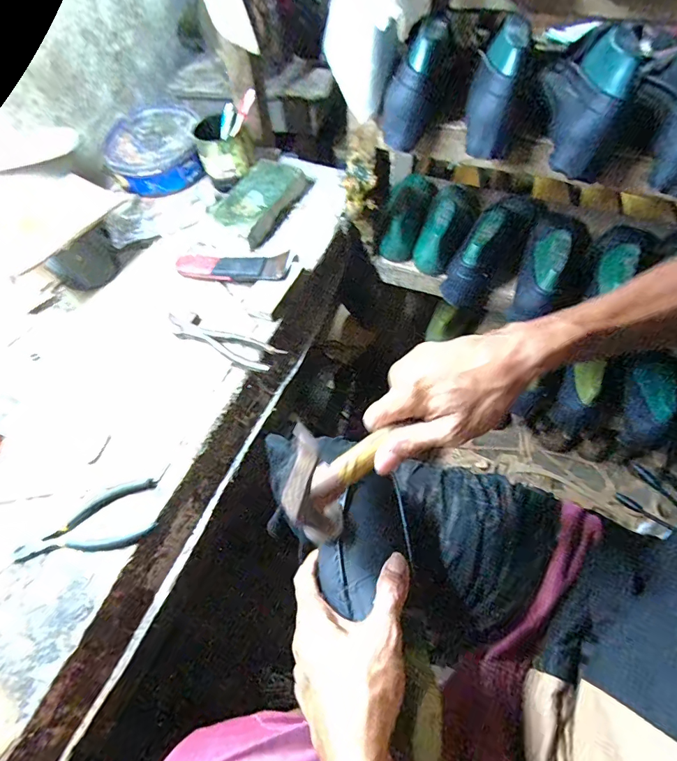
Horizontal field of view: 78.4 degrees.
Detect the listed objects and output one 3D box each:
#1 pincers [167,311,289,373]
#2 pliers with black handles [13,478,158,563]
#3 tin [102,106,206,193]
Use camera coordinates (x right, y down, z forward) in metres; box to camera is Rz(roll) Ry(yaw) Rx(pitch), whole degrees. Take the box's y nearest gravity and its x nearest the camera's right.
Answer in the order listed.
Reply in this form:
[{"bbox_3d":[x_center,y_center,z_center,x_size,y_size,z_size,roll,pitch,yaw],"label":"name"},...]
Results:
[{"bbox_3d":[-0.163,-0.054,0.566,0.181,0.017,0.043,22,61,15],"label":"pincers"},{"bbox_3d":[-0.271,0.162,0.446,0.150,0.012,0.066,-20,59,-11],"label":"pliers with black handles"},{"bbox_3d":[-0.345,-0.434,0.779,0.175,0.066,0.181,-12,58,-5],"label":"tin"}]

